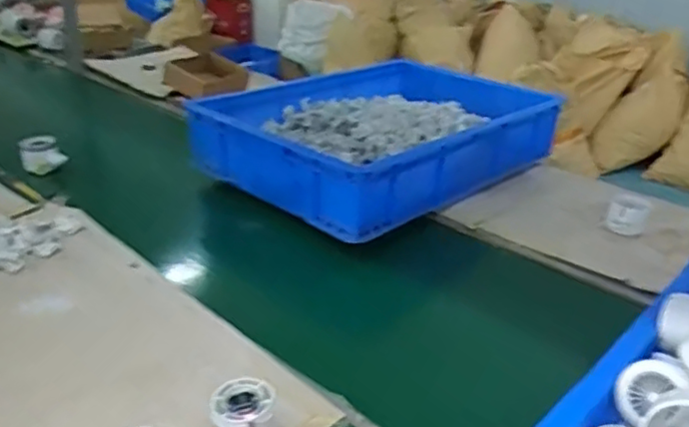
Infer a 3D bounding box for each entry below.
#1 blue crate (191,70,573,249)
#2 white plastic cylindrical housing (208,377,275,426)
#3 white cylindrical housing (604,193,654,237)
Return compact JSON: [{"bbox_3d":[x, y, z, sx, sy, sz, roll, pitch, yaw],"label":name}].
[{"bbox_3d":[0.068,-0.161,1.215,0.441,0.115,0.658,25,35,37],"label":"blue crate"},{"bbox_3d":[-0.091,0.193,0.593,0.056,0.050,0.079,-3,28,-10],"label":"white plastic cylindrical housing"},{"bbox_3d":[0.437,0.001,1.010,0.056,0.046,0.056,2,27,-1],"label":"white cylindrical housing"}]

